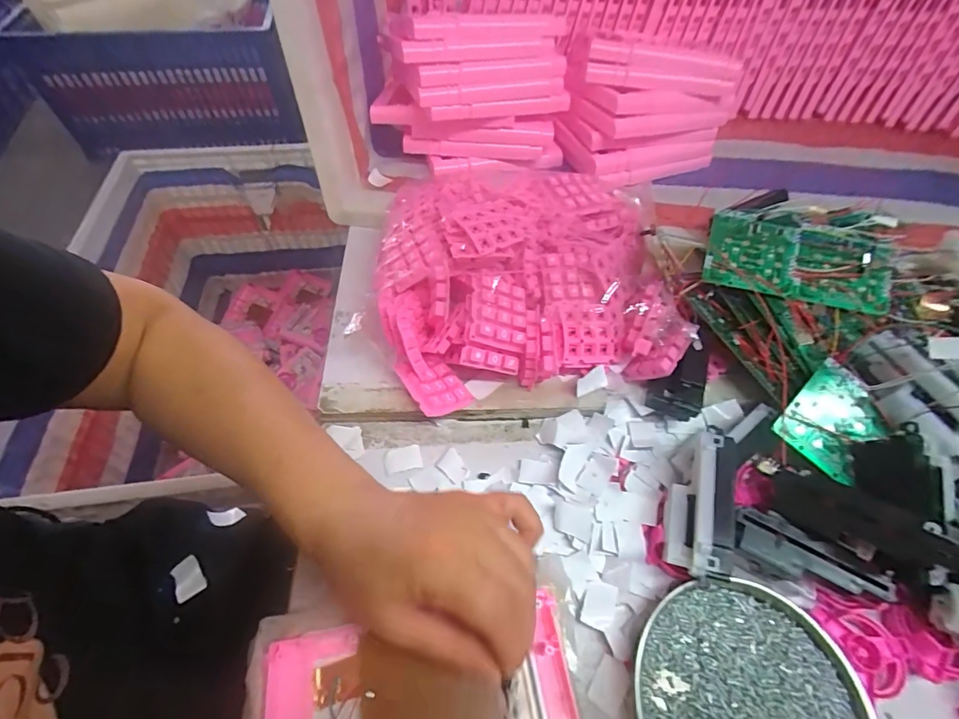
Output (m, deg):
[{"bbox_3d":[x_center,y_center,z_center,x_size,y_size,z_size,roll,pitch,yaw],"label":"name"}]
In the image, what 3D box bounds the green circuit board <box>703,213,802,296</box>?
[{"bbox_3d":[0.241,-0.096,0.409,0.072,0.006,0.069,15,77,10],"label":"green circuit board"}]

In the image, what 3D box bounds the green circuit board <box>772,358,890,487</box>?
[{"bbox_3d":[0.263,0.045,0.339,0.061,0.004,0.071,44,82,11],"label":"green circuit board"}]

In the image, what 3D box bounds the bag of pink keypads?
[{"bbox_3d":[0.035,-0.075,0.406,0.245,0.093,0.213,-8,57,-7],"label":"bag of pink keypads"}]

